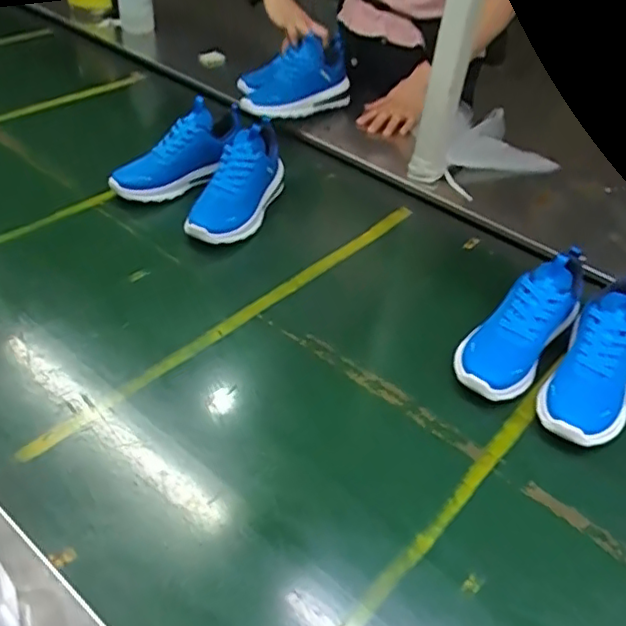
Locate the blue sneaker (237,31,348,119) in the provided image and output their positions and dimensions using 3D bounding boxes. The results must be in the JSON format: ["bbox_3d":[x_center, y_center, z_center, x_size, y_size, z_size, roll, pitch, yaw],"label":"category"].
[{"bbox_3d":[-0.044,-0.423,1.133,0.146,0.088,0.266,32,48,28],"label":"blue sneaker"}]

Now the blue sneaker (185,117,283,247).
[{"bbox_3d":[-0.106,-0.192,0.931,0.083,0.103,0.226,19,61,15],"label":"blue sneaker"}]

